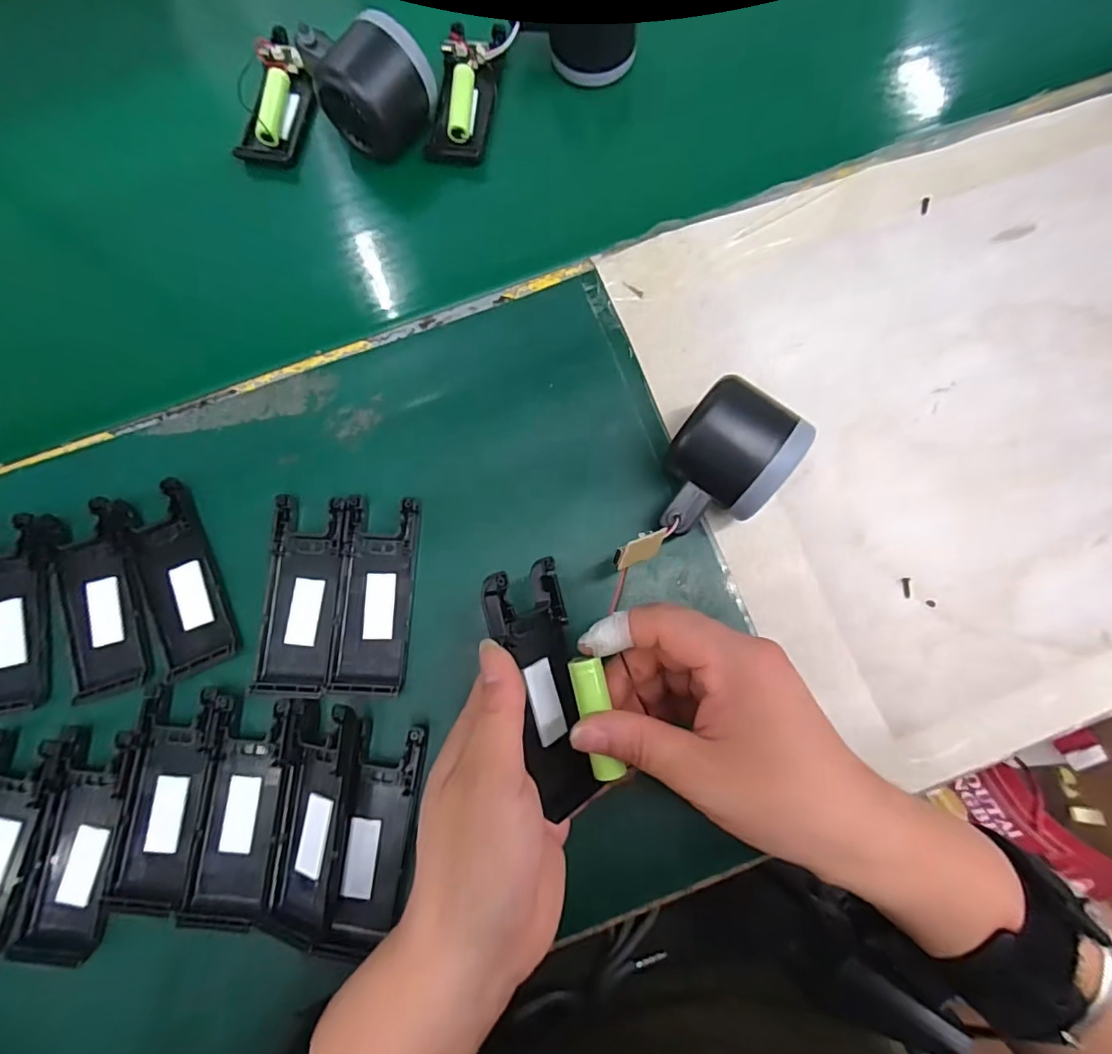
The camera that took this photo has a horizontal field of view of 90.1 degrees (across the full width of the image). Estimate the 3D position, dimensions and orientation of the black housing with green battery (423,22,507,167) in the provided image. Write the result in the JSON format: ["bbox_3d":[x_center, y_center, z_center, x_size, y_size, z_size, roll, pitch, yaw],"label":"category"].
[{"bbox_3d":[-0.059,-0.285,0.368,0.041,0.022,0.090,8,78,3],"label":"black housing with green battery"}]

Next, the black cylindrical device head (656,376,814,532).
[{"bbox_3d":[0.084,-0.029,0.284,0.055,0.058,0.073,37,81,9],"label":"black cylindrical device head"}]

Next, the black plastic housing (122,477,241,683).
[{"bbox_3d":[-0.205,0.028,0.298,0.040,0.009,0.099,-23,78,-4],"label":"black plastic housing"}]

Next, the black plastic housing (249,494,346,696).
[{"bbox_3d":[-0.136,0.036,0.297,0.038,0.011,0.102,2,78,2],"label":"black plastic housing"}]

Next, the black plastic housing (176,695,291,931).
[{"bbox_3d":[-0.157,0.139,0.274,0.039,0.009,0.101,3,78,2],"label":"black plastic housing"}]

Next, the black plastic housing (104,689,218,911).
[{"bbox_3d":[-0.196,0.136,0.278,0.039,0.011,0.104,4,78,2],"label":"black plastic housing"}]

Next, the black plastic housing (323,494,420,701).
[{"bbox_3d":[-0.098,0.036,0.297,0.039,0.012,0.101,4,78,2],"label":"black plastic housing"}]

